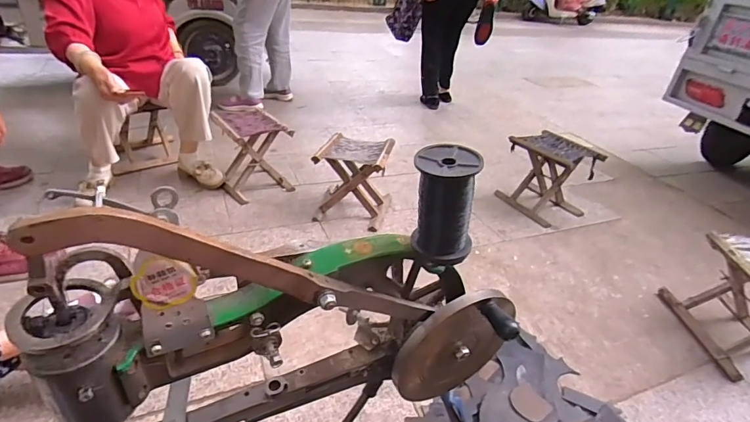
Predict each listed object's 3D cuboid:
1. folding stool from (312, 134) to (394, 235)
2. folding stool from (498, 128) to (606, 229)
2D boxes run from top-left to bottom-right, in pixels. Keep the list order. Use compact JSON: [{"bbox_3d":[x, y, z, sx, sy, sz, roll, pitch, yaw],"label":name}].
[{"bbox_3d":[-0.071,-0.114,1.598,0.267,0.254,0.257,14,33,11],"label":"folding stool"},{"bbox_3d":[0.665,-0.140,1.680,0.226,0.265,0.311,-15,39,-30],"label":"folding stool"}]

